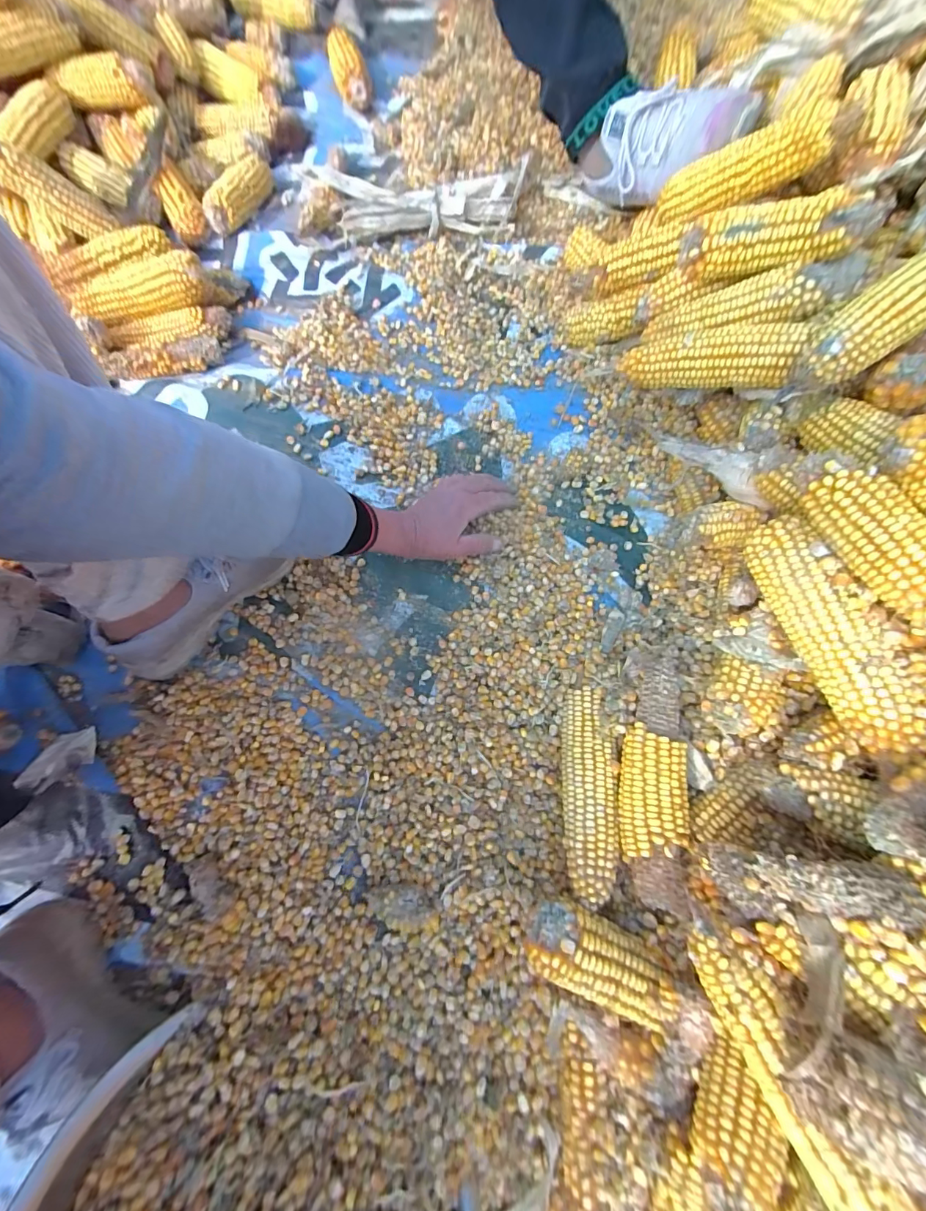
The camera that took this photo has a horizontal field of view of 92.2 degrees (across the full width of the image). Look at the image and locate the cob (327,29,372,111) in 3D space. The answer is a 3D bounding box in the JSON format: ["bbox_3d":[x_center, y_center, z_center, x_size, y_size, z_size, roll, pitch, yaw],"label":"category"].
[{"bbox_3d":[-0.173,-0.813,0.683,0.055,0.050,0.121,-14,71,-1],"label":"cob"}]

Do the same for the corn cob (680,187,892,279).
[{"bbox_3d":[0.271,-0.322,0.385,0.147,0.045,0.050,5,74,20],"label":"corn cob"}]

